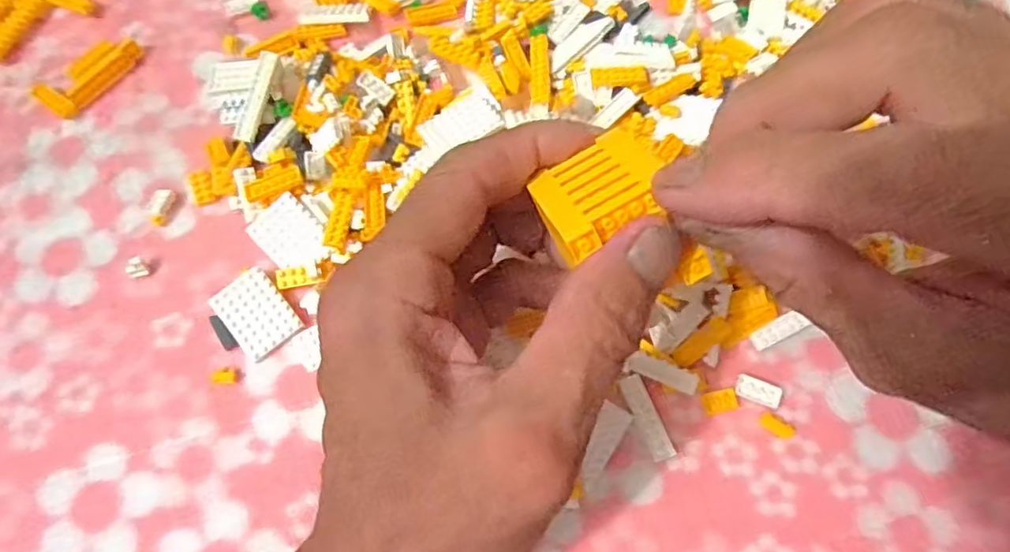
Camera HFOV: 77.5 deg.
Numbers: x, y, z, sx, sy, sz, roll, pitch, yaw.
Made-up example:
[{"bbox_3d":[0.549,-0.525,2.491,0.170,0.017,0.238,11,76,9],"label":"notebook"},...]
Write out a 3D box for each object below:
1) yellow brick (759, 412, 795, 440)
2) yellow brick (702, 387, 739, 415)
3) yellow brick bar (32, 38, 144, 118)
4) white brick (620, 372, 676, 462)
[{"bbox_3d":[0.101,0.055,0.232,0.013,0.004,0.006,29,73,12],"label":"yellow brick"},{"bbox_3d":[0.081,0.047,0.235,0.012,0.004,0.008,-15,70,-4],"label":"yellow brick"},{"bbox_3d":[-0.196,-0.097,0.298,0.026,0.006,0.049,31,74,12],"label":"yellow brick bar"},{"bbox_3d":[0.053,0.052,0.233,0.009,0.004,0.032,-22,71,-6],"label":"white brick"}]

